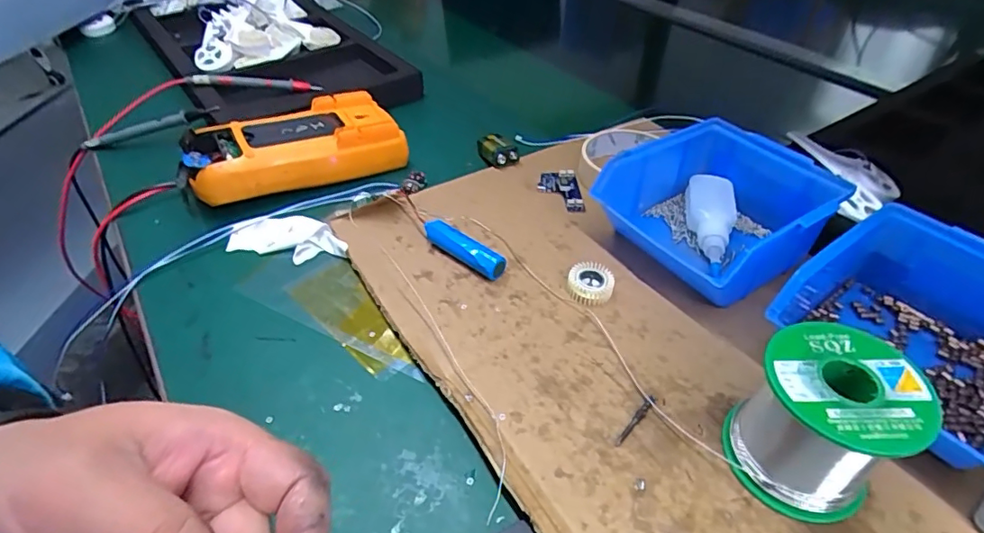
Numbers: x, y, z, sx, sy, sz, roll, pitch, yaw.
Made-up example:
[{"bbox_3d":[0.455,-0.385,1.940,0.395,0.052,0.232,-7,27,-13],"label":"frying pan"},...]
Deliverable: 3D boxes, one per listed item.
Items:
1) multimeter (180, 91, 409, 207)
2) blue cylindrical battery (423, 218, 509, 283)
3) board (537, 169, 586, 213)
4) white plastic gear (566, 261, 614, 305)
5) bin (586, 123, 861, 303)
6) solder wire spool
[{"bbox_3d":[-0.178,-0.107,0.477,0.181,0.048,0.085,-23,48,-20],"label":"multimeter"},{"bbox_3d":[-0.021,-0.013,0.387,0.071,0.020,0.015,28,52,27],"label":"blue cylindrical battery"},{"bbox_3d":[0.060,-0.068,0.463,0.036,0.005,0.056,-4,45,-1],"label":"board"},{"bbox_3d":[0.069,0.012,0.368,0.032,0.014,0.029,9,46,12],"label":"white plastic gear"},{"bbox_3d":[0.164,-0.043,0.393,0.135,0.060,0.126,-30,51,-25],"label":"bin"},{"bbox_3d":[0.160,0.076,0.257,0.067,0.069,0.065,-1,45,1],"label":"solder wire spool"}]

